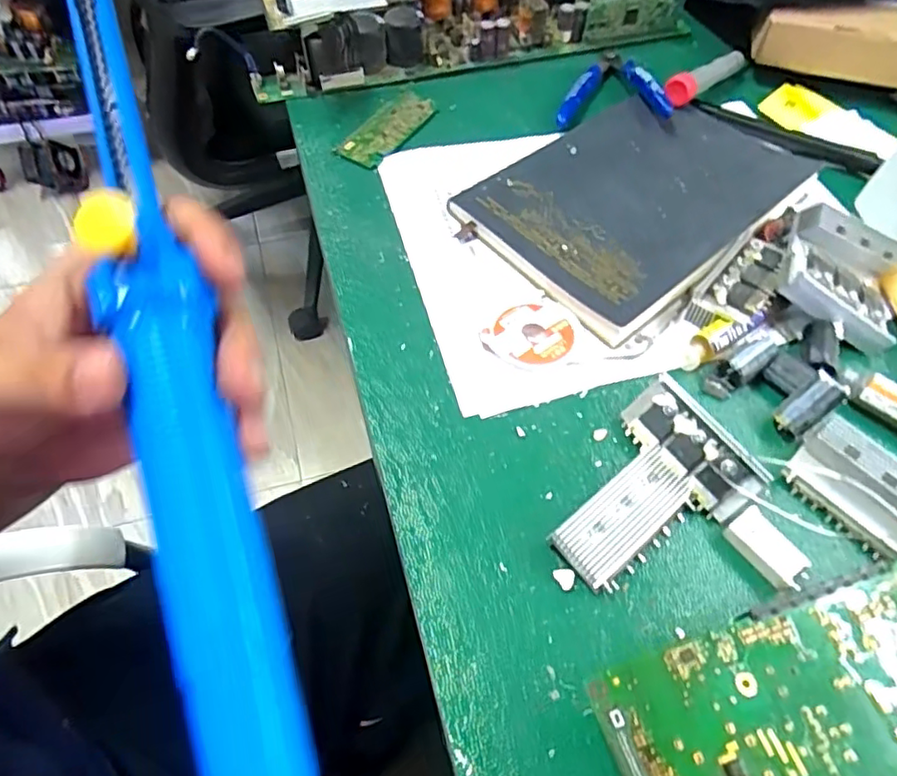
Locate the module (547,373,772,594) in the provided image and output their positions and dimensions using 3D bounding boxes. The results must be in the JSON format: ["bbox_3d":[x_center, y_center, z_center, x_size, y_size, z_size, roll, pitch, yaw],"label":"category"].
[{"bbox_3d":[0.089,0.046,0.288,0.100,0.019,0.067,-30,64,-19],"label":"module"}]

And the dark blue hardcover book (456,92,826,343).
[{"bbox_3d":[0.125,-0.130,0.394,0.209,0.014,0.142,-34,65,-21],"label":"dark blue hardcover book"}]

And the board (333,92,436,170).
[{"bbox_3d":[-0.041,-0.185,0.436,0.035,0.007,0.083,29,61,15],"label":"board"}]

